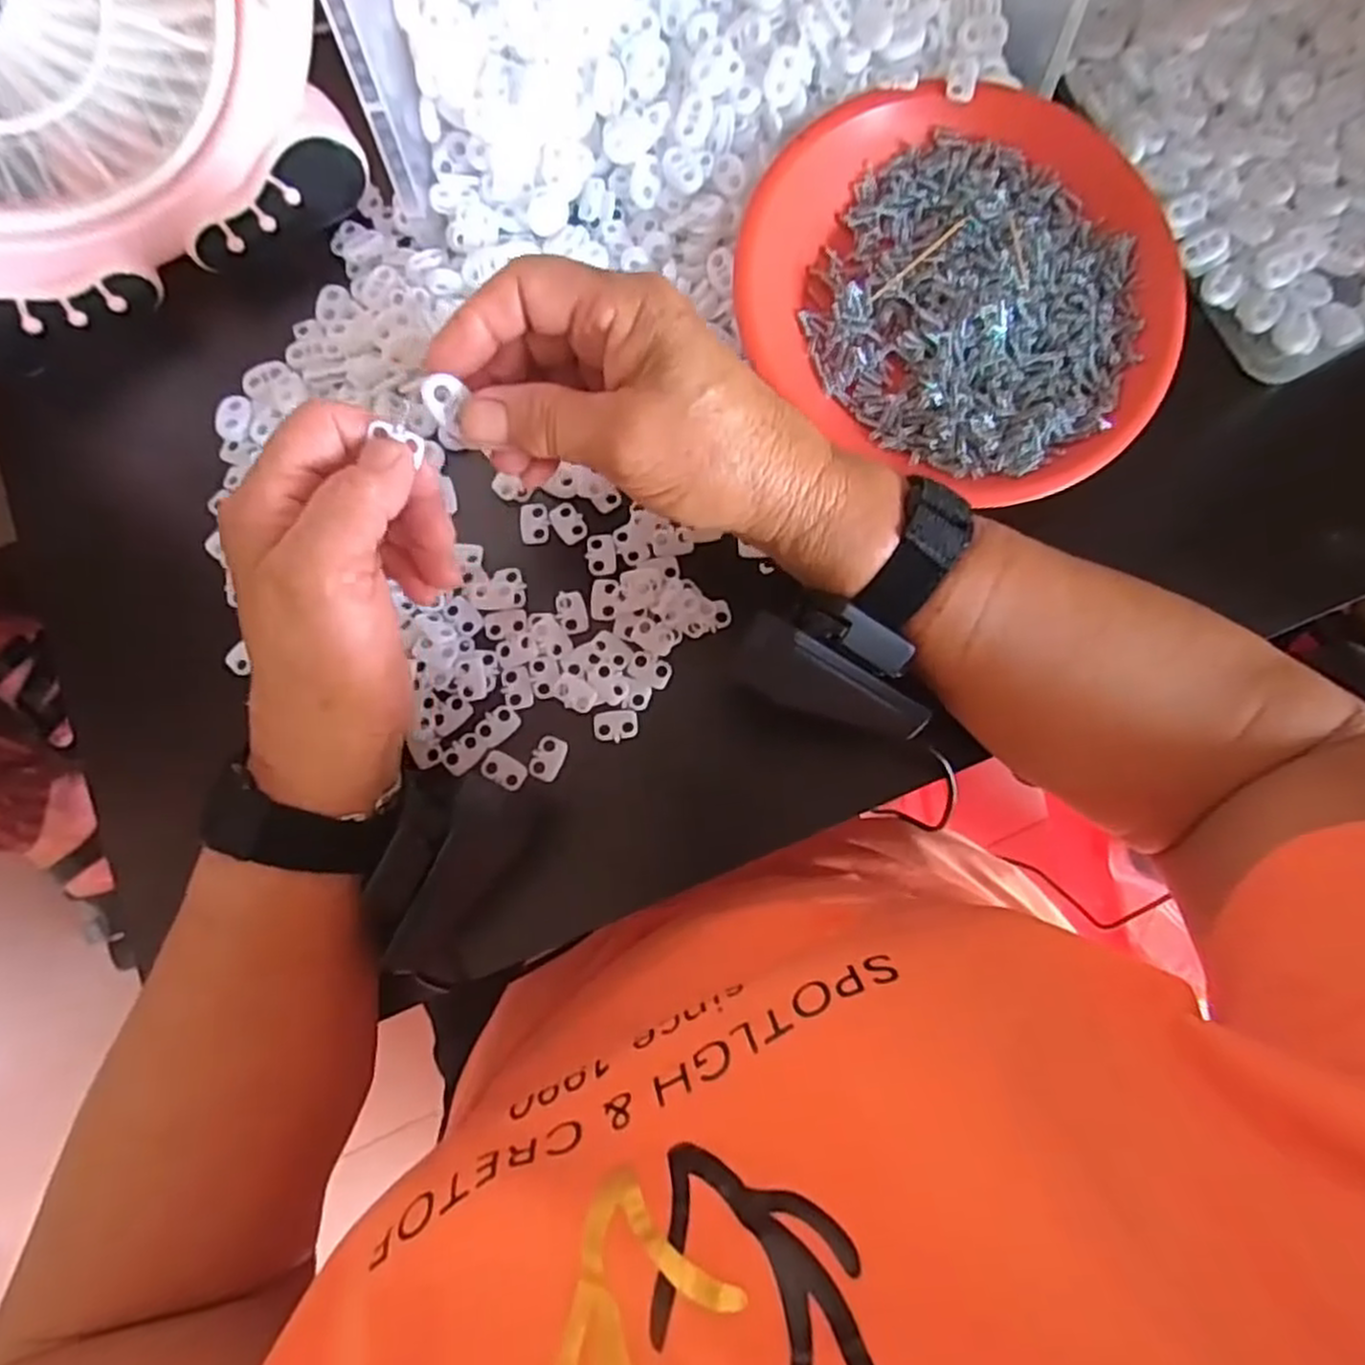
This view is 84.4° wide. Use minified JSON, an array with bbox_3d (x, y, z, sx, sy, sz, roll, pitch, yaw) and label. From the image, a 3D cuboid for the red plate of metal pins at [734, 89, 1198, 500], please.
[{"bbox_3d":[0.129,-0.181,0.341,0.186,0.030,0.175,0,80,-1],"label":"red plate of metal pins"}]

